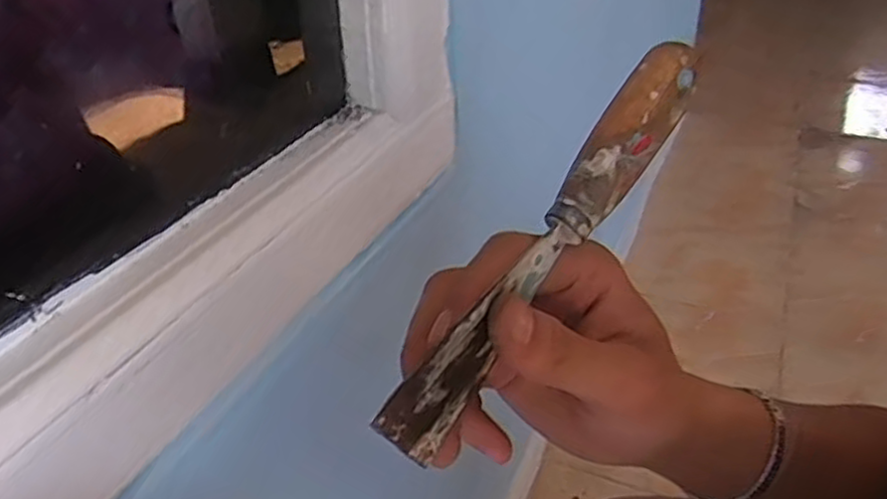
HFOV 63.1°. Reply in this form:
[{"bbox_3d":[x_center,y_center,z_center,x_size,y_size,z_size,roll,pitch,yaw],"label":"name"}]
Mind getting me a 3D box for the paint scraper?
[{"bbox_3d":[0.035,-0.004,0.242,0.016,0.038,0.165,30,77,37],"label":"paint scraper"}]

